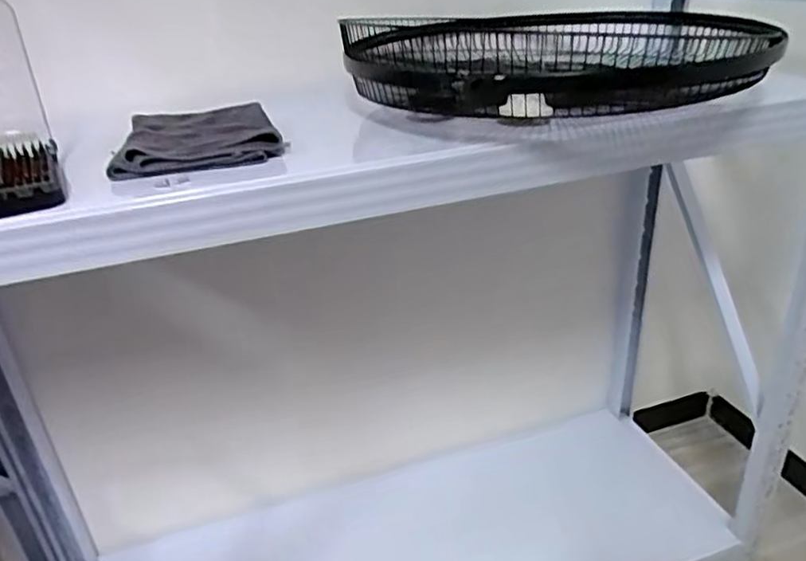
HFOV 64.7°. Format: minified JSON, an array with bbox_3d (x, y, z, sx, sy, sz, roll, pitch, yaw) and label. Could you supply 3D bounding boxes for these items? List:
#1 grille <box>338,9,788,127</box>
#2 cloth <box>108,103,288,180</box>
[{"bbox_3d":[0.164,-0.273,0.786,0.447,0.078,0.512,-5,28,0],"label":"grille"},{"bbox_3d":[-0.206,-0.148,0.661,0.155,0.027,0.153,-7,28,-4],"label":"cloth"}]

